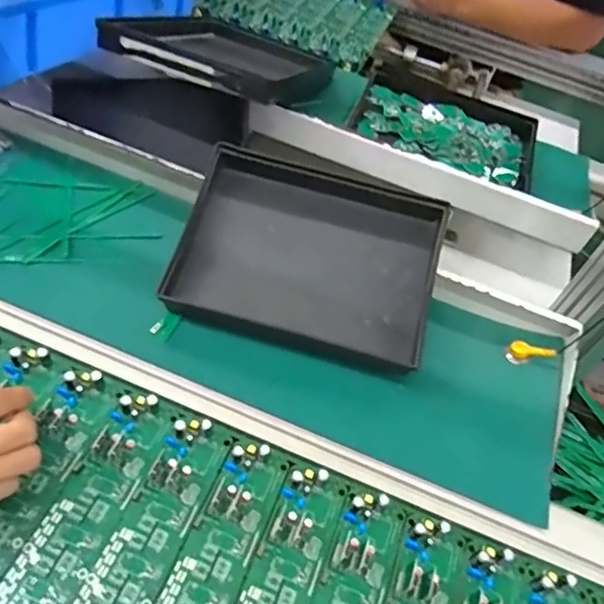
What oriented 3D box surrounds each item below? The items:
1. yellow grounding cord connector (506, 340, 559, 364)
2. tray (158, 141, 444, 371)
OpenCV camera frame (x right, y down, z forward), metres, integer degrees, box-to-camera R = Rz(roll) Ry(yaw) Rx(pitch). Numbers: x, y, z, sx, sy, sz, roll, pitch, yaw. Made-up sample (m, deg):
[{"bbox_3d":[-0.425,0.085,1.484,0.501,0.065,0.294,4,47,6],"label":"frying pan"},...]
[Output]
[{"bbox_3d":[0.212,0.047,0.532,0.039,0.020,0.016,6,49,3],"label":"yellow grounding cord connector"},{"bbox_3d":[0.011,-0.046,0.525,0.230,0.038,0.179,16,65,-1],"label":"tray"}]

